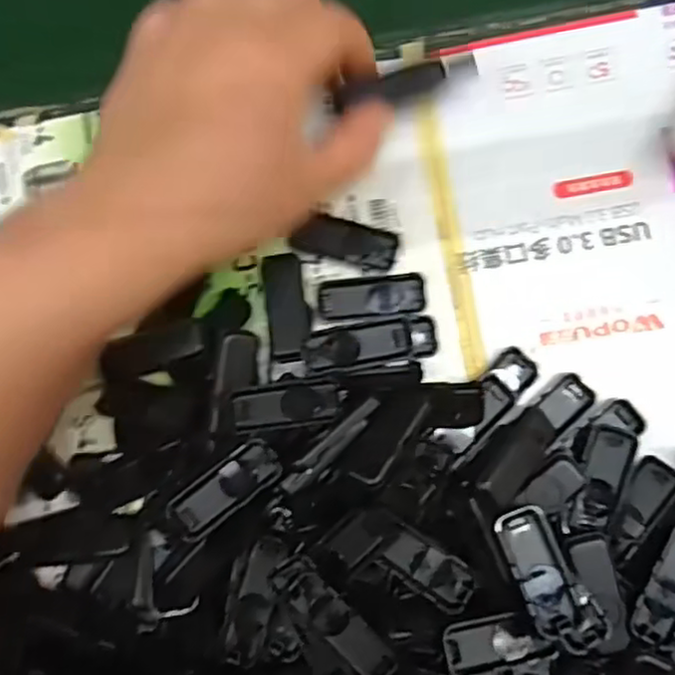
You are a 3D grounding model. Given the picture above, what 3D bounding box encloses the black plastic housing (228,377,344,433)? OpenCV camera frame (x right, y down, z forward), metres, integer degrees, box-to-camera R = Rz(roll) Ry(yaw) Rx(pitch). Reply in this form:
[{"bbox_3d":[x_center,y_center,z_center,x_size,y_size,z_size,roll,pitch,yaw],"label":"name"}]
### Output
[{"bbox_3d":[-0.020,0.027,0.268,0.044,0.009,0.017,-10,83,1],"label":"black plastic housing"}]

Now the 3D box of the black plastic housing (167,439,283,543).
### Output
[{"bbox_3d":[-0.044,0.059,0.264,0.046,0.007,0.019,-36,83,-2],"label":"black plastic housing"}]

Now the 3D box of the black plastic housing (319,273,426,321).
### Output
[{"bbox_3d":[0.015,-0.018,0.285,0.044,0.004,0.018,-6,83,1],"label":"black plastic housing"}]

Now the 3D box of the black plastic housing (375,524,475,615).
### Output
[{"bbox_3d":[0.033,0.086,0.251,0.035,0.008,0.019,34,85,6],"label":"black plastic housing"}]

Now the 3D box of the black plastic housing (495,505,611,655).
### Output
[{"bbox_3d":[0.079,0.091,0.254,0.022,0.007,0.056,-29,83,-2],"label":"black plastic housing"}]

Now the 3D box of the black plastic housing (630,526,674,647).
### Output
[{"bbox_3d":[0.128,0.094,0.256,0.019,0.004,0.047,27,85,5],"label":"black plastic housing"}]

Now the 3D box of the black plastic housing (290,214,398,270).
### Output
[{"bbox_3d":[0.003,-0.042,0.292,0.044,0.006,0.017,15,84,4],"label":"black plastic housing"}]

